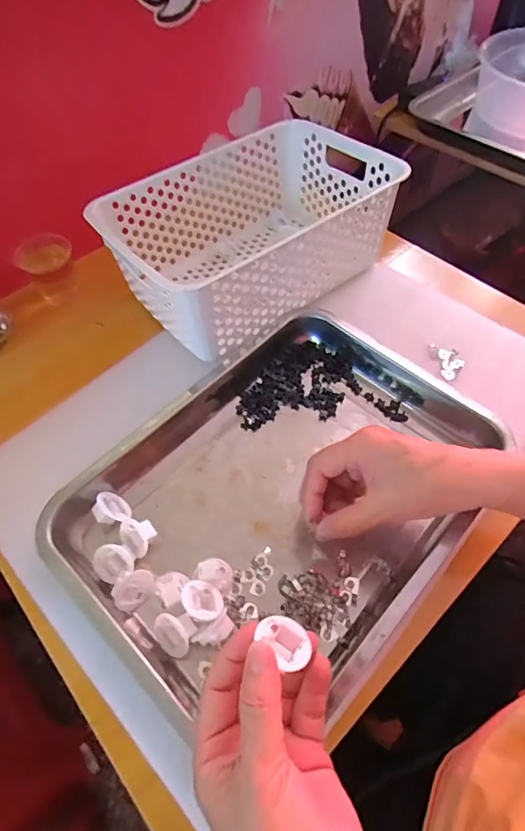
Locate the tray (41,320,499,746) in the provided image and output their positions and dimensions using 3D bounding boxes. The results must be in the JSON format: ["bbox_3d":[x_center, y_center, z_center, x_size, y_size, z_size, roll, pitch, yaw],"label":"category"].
[{"bbox_3d":[0.019,0.059,0.416,0.283,0.037,0.371,31,62,20],"label":"tray"}]

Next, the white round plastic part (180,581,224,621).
[{"bbox_3d":[-0.049,0.149,0.362,0.034,0.009,0.031,16,31,-10],"label":"white round plastic part"}]

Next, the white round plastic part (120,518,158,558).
[{"bbox_3d":[-0.108,0.105,0.397,0.028,0.024,0.034,-35,62,-20],"label":"white round plastic part"}]

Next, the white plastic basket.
[{"bbox_3d":[-0.013,-0.221,0.553,0.315,0.123,0.214,-32,61,-19],"label":"white plastic basket"}]

